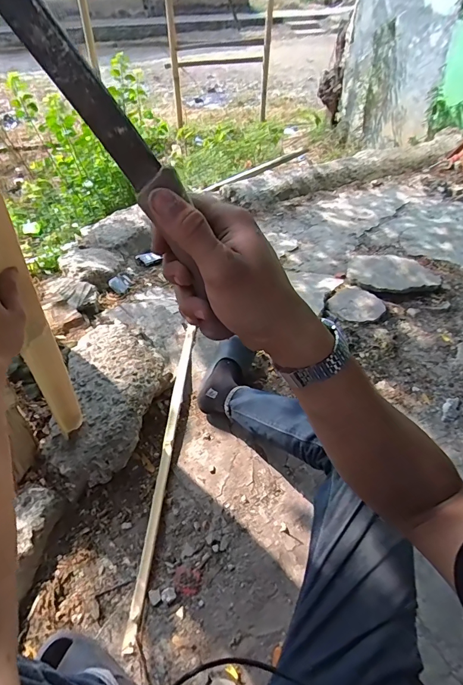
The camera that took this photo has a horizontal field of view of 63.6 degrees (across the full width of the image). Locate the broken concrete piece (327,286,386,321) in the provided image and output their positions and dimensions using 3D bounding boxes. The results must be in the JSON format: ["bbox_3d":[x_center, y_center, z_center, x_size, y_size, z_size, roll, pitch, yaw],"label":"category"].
[{"bbox_3d":[0.471,-0.140,1.413,0.189,0.024,0.185,1,47,-1],"label":"broken concrete piece"}]

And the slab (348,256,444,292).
[{"bbox_3d":[0.659,-0.293,1.538,0.359,0.044,0.254,-10,49,-12],"label":"slab"}]

